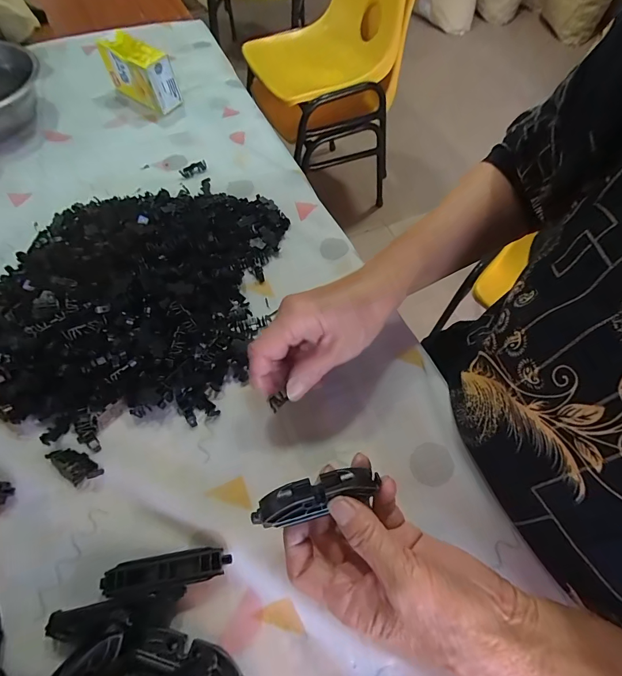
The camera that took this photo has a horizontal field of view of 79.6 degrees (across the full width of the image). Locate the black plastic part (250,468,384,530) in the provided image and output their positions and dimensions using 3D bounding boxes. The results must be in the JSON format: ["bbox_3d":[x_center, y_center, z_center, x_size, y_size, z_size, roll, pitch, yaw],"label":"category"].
[{"bbox_3d":[0.003,0.099,0.236,0.081,0.015,0.021,-15,61,-8],"label":"black plastic part"}]

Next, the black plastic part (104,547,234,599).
[{"bbox_3d":[-0.095,0.155,0.249,0.079,0.012,0.019,-7,59,-6],"label":"black plastic part"}]

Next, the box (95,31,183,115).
[{"bbox_3d":[-0.244,-0.375,0.527,0.111,0.074,0.034,28,62,14],"label":"box"}]

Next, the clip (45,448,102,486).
[{"bbox_3d":[-0.182,0.097,0.285,0.043,0.008,0.020,32,63,16],"label":"clip"}]

